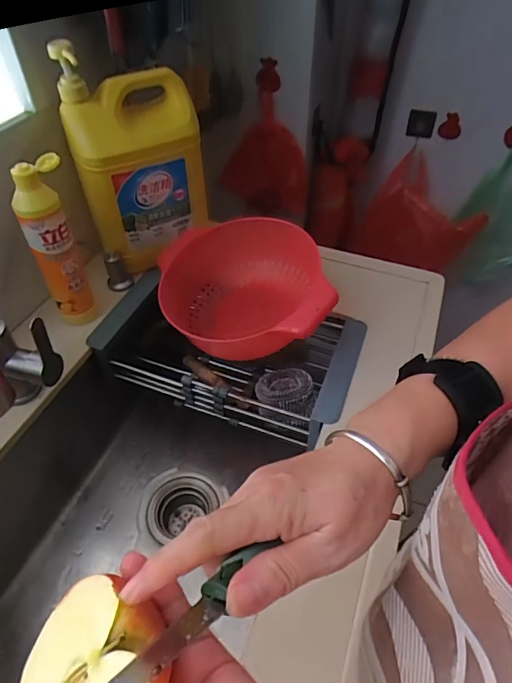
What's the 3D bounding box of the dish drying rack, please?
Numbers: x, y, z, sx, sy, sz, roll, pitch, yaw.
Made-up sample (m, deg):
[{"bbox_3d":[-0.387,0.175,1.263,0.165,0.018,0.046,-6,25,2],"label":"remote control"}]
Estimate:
[{"bbox_3d":[-0.048,0.017,0.703,0.393,0.086,0.213,17,50,15],"label":"dish drying rack"}]

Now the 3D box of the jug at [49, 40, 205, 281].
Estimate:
[{"bbox_3d":[-0.164,-0.258,0.675,0.103,0.259,0.178,36,57,28],"label":"jug"}]

